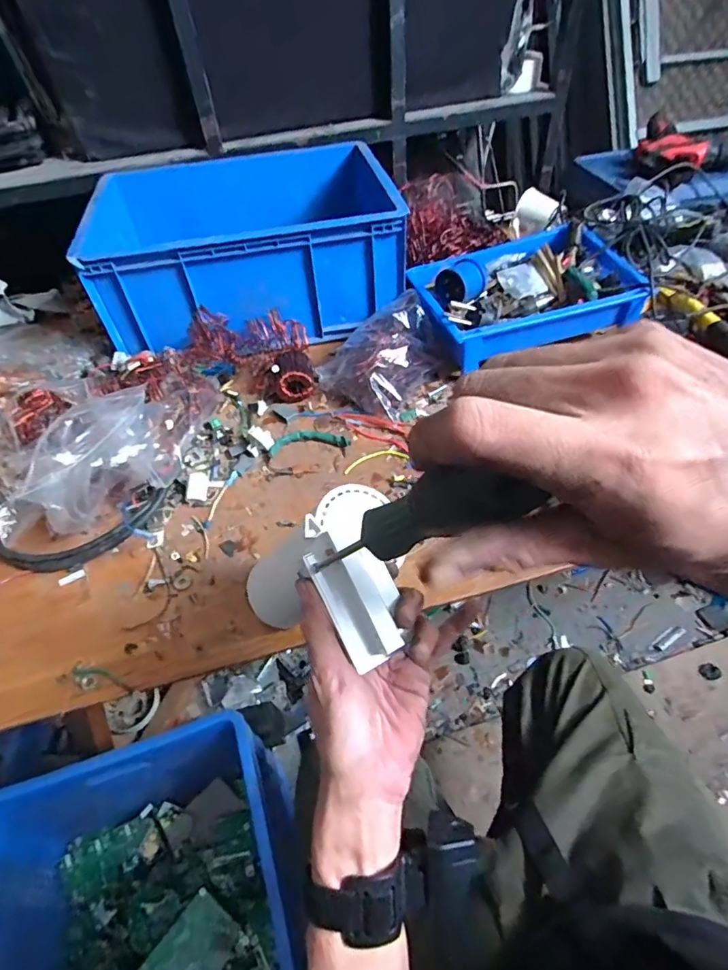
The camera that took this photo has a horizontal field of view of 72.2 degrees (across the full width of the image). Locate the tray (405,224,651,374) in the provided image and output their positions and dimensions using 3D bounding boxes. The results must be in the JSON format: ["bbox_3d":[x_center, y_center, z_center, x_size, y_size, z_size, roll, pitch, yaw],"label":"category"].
[{"bbox_3d":[0.247,-0.303,0.782,0.314,0.077,0.228,-18,50,-11],"label":"tray"}]

